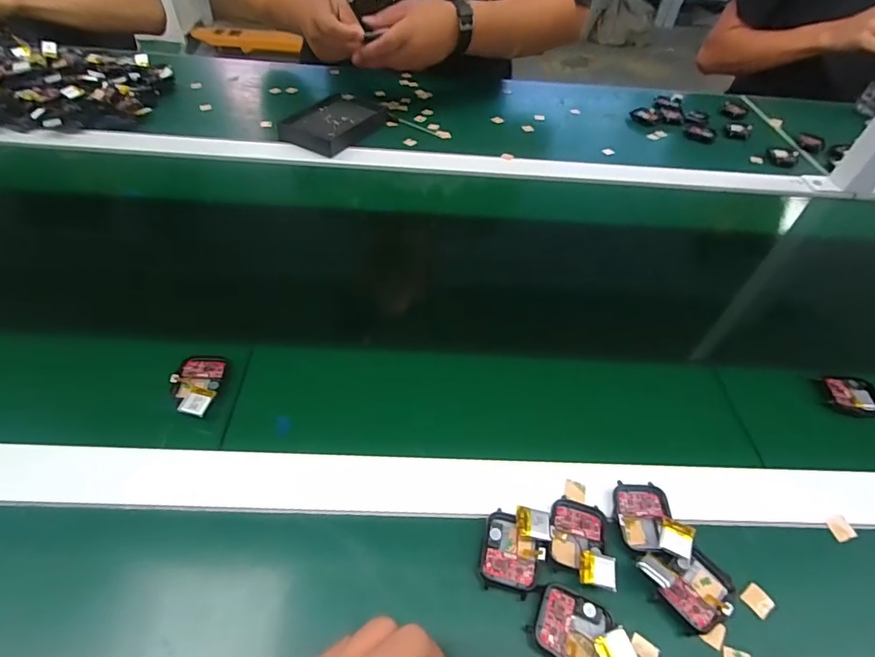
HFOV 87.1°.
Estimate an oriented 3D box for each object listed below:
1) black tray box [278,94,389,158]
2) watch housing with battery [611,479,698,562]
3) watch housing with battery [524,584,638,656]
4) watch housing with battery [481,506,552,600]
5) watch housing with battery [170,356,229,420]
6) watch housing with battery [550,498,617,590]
[{"bbox_3d":[-0.142,-0.290,0.650,0.083,0.028,0.140,25,53,17],"label":"black tray box"},{"bbox_3d":[0.143,0.127,0.309,0.047,0.012,0.046,6,50,1],"label":"watch housing with battery"},{"bbox_3d":[0.083,0.176,0.266,0.054,0.017,0.037,23,52,15],"label":"watch housing with battery"},{"bbox_3d":[0.049,0.138,0.291,0.038,0.013,0.049,16,51,10],"label":"watch housing with battery"},{"bbox_3d":[-0.187,0.042,0.357,0.037,0.014,0.060,5,50,0],"label":"watch housing with battery"},{"bbox_3d":[0.092,0.135,0.296,0.038,0.010,0.052,11,50,6],"label":"watch housing with battery"}]

